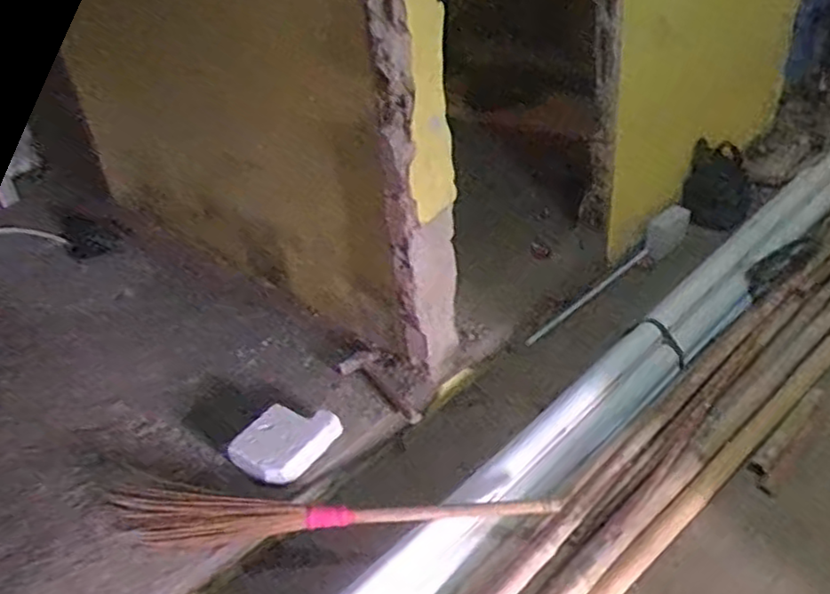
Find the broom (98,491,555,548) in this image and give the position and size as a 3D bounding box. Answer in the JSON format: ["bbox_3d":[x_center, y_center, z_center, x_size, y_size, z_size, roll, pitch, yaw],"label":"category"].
[{"bbox_3d":[-0.214,0.539,1.661,1.089,0.114,0.139,-3,34,5],"label":"broom"}]

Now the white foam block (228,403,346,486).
[{"bbox_3d":[-0.351,0.390,1.862,0.221,0.058,0.247,15,39,30],"label":"white foam block"}]

